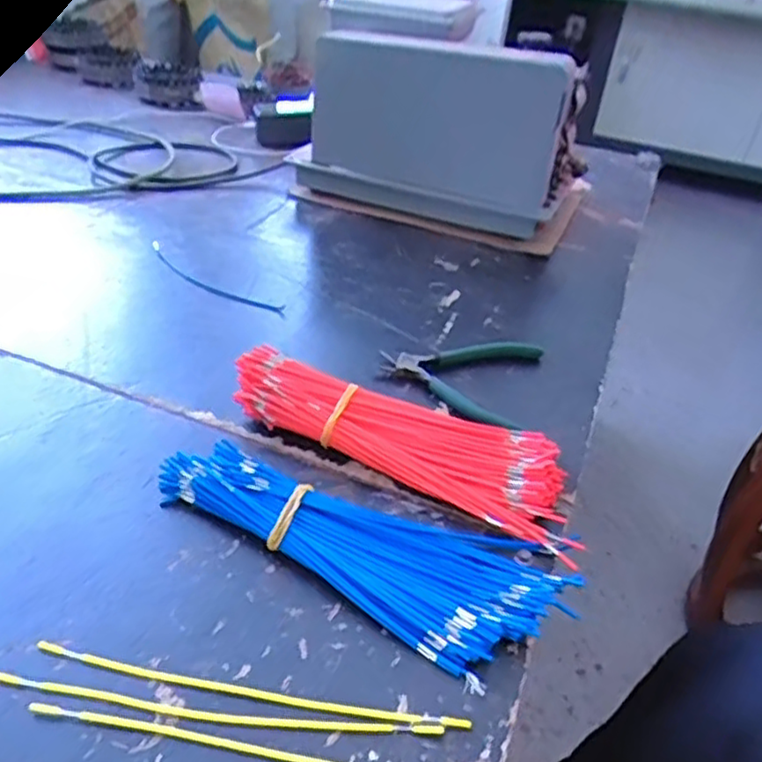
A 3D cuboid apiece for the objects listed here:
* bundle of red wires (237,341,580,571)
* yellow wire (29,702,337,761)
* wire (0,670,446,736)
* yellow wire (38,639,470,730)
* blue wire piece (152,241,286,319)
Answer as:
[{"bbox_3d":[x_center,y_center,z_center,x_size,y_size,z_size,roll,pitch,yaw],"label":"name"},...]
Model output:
[{"bbox_3d":[0.016,0.041,0.512,0.263,0.041,0.069,20,38,19],"label":"bundle of red wires"},{"bbox_3d":[-0.060,0.179,0.338,0.227,0.005,0.011,11,36,7],"label":"yellow wire"},{"bbox_3d":[-0.083,0.165,0.354,0.226,0.005,0.012,7,36,2],"label":"wire"},{"bbox_3d":[-0.070,0.159,0.367,0.228,0.006,0.010,9,36,4],"label":"yellow wire"},{"bbox_3d":[-0.179,-0.104,0.726,0.207,0.005,0.036,27,41,27],"label":"blue wire piece"}]

